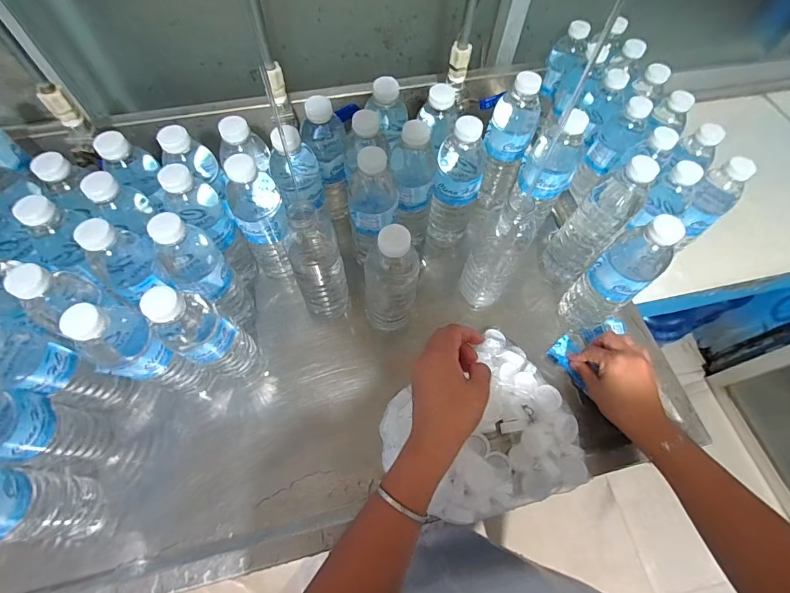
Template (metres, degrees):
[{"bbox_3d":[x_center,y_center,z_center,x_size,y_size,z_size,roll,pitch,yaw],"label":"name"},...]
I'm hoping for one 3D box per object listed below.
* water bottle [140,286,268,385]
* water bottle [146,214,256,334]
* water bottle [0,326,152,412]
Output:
[{"bbox_3d":[-0.202,0.045,0.437,0.079,0.209,0.067,23,64,10],"label":"water bottle"},{"bbox_3d":[-0.224,-0.018,0.474,0.062,0.217,0.066,-38,70,-19],"label":"water bottle"},{"bbox_3d":[-0.348,0.084,0.413,0.061,0.210,0.058,16,63,6],"label":"water bottle"}]

